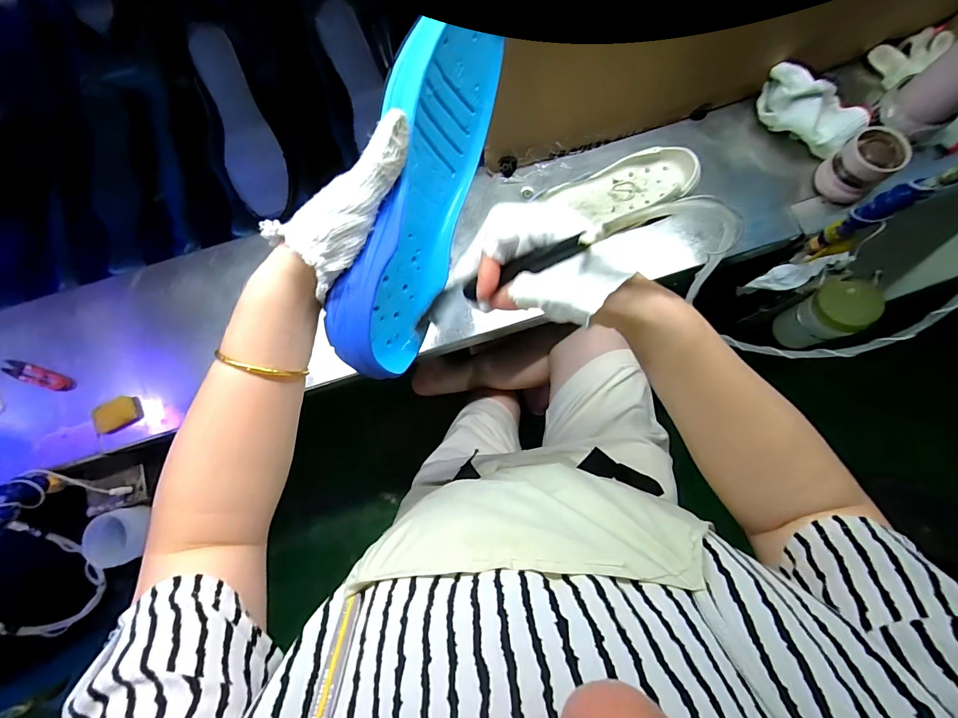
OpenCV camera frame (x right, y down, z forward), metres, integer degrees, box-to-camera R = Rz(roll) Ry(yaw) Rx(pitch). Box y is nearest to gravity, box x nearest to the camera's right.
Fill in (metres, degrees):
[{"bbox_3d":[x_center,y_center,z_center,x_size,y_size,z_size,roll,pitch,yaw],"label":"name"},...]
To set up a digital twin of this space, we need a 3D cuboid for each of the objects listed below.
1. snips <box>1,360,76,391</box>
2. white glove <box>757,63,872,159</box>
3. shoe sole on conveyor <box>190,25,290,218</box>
[{"bbox_3d":[-0.594,0.023,0.562,0.104,0.017,0.023,15,80,4],"label":"snips"},{"bbox_3d":[0.437,-0.333,0.550,0.137,0.066,0.094,27,81,-6],"label":"white glove"},{"bbox_3d":[-0.339,-0.337,0.600,0.073,0.024,0.244,-15,106,-2],"label":"shoe sole on conveyor"}]

